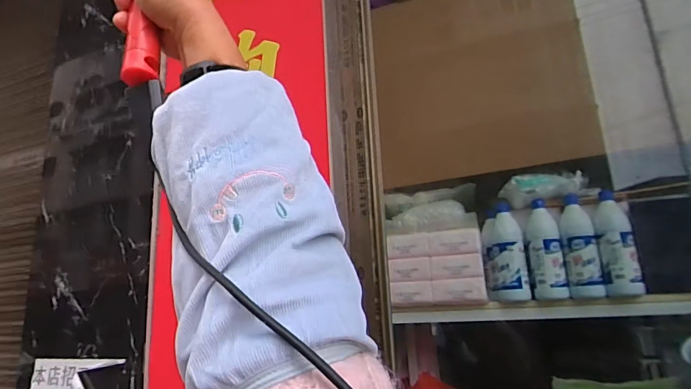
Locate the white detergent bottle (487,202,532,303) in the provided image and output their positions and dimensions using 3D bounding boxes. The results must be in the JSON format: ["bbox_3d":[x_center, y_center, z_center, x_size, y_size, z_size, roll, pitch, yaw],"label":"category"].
[{"bbox_3d":[0.373,0.137,1.003,0.089,0.213,0.068,-6,-15,13],"label":"white detergent bottle"}]

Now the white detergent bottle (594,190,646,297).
[{"bbox_3d":[0.594,0.108,0.944,0.069,0.233,0.067,-14,-31,32],"label":"white detergent bottle"}]

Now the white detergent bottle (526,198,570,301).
[{"bbox_3d":[0.445,0.123,0.959,0.076,0.212,0.063,-11,-17,27],"label":"white detergent bottle"}]

